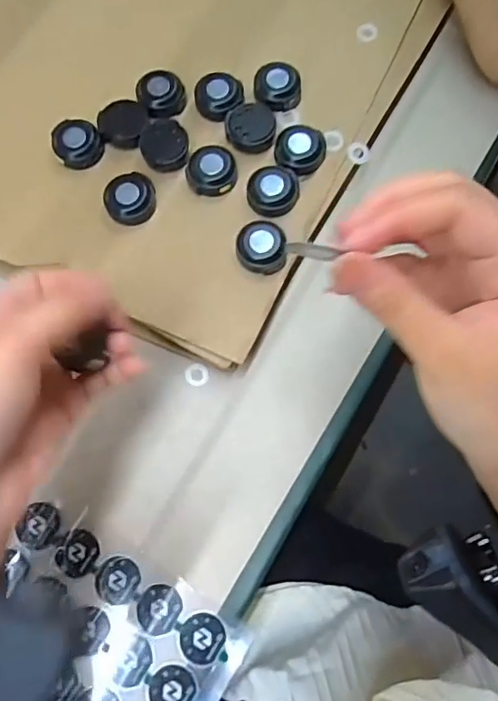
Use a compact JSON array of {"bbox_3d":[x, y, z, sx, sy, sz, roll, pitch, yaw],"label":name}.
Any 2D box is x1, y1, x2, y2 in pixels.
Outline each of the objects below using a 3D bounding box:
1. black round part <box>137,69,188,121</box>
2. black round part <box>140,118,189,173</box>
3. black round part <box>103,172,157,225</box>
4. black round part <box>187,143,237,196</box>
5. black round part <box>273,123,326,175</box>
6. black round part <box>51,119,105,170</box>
[{"bbox_3d":[-0.055,-0.161,0.335,0.029,0.006,0.031,0,75,1],"label":"black round part"},{"bbox_3d":[-0.052,-0.127,0.326,0.029,0.007,0.033,-7,74,-2],"label":"black round part"},{"bbox_3d":[-0.071,-0.092,0.318,0.028,0.012,0.030,-7,74,-2],"label":"black round part"},{"bbox_3d":[-0.022,-0.108,0.321,0.030,0.010,0.026,-7,74,-2],"label":"black round part"},{"bbox_3d":[0.031,-0.124,0.324,0.029,0.010,0.027,0,74,0],"label":"black round part"},{"bbox_3d":[-0.106,-0.128,0.329,0.028,0.010,0.029,0,74,0],"label":"black round part"}]

